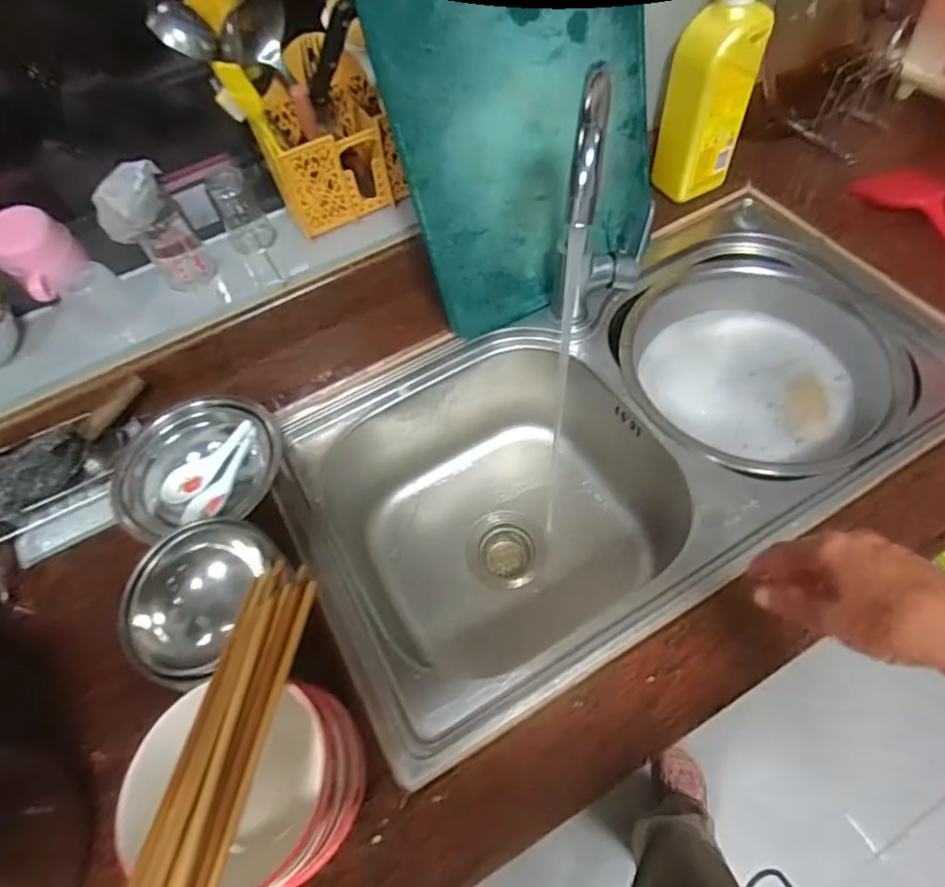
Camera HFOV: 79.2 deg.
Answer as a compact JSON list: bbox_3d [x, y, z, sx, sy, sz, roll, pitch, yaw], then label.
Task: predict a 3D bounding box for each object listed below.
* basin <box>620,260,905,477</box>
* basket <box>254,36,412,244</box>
[{"bbox_3d":[0.348,-0.092,0.719,0.297,0.083,0.270,-2,58,4],"label":"basin"},{"bbox_3d":[-0.165,-0.343,0.649,0.153,0.160,0.083,-31,61,-14],"label":"basket"}]

